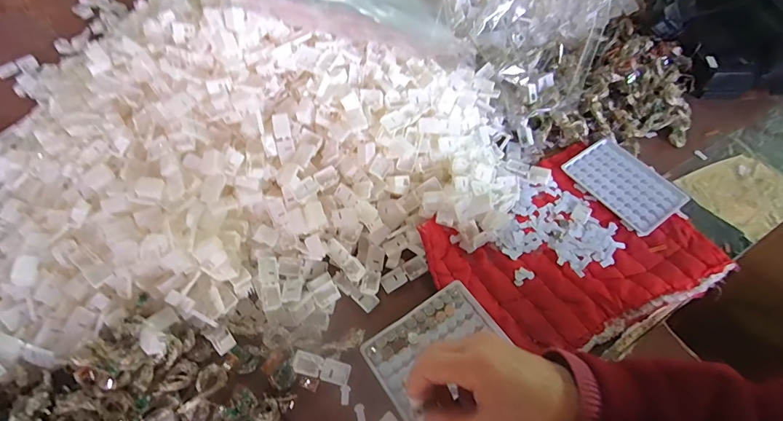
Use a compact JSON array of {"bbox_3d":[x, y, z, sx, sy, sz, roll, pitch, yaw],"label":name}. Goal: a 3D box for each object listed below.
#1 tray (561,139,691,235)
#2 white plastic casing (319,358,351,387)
[{"bbox_3d":[0.298,-0.037,0.524,0.093,0.007,0.131,-29,61,-18],"label":"tray"},{"bbox_3d":[-0.054,0.158,0.399,0.026,0.008,0.022,15,58,10],"label":"white plastic casing"}]

